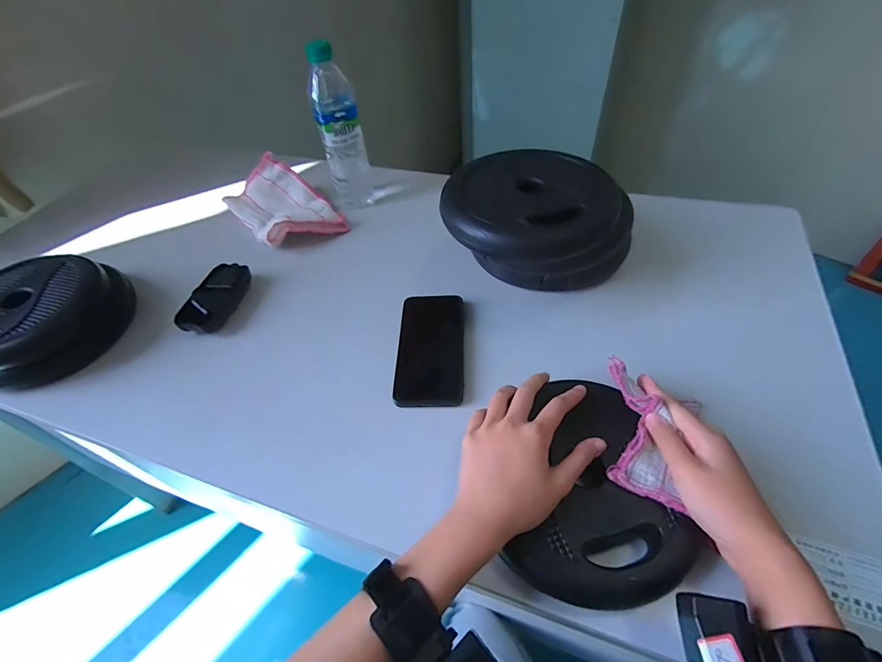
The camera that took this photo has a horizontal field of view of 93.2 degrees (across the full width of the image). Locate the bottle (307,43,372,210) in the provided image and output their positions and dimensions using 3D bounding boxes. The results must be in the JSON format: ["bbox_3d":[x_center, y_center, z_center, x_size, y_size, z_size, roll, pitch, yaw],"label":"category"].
[{"bbox_3d":[-0.148,-0.295,0.616,0.060,0.214,0.059,-10,49,-4],"label":"bottle"}]

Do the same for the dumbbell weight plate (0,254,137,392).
[{"bbox_3d":[-0.483,-0.009,0.506,0.135,0.091,0.160,-5,49,0],"label":"dumbbell weight plate"}]

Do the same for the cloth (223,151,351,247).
[{"bbox_3d":[-0.246,-0.202,0.649,0.123,0.061,0.178,-33,55,-23],"label":"cloth"}]

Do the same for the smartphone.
[{"bbox_3d":[-0.012,0.017,0.470,0.072,0.010,0.147,0,49,4],"label":"smartphone"}]

